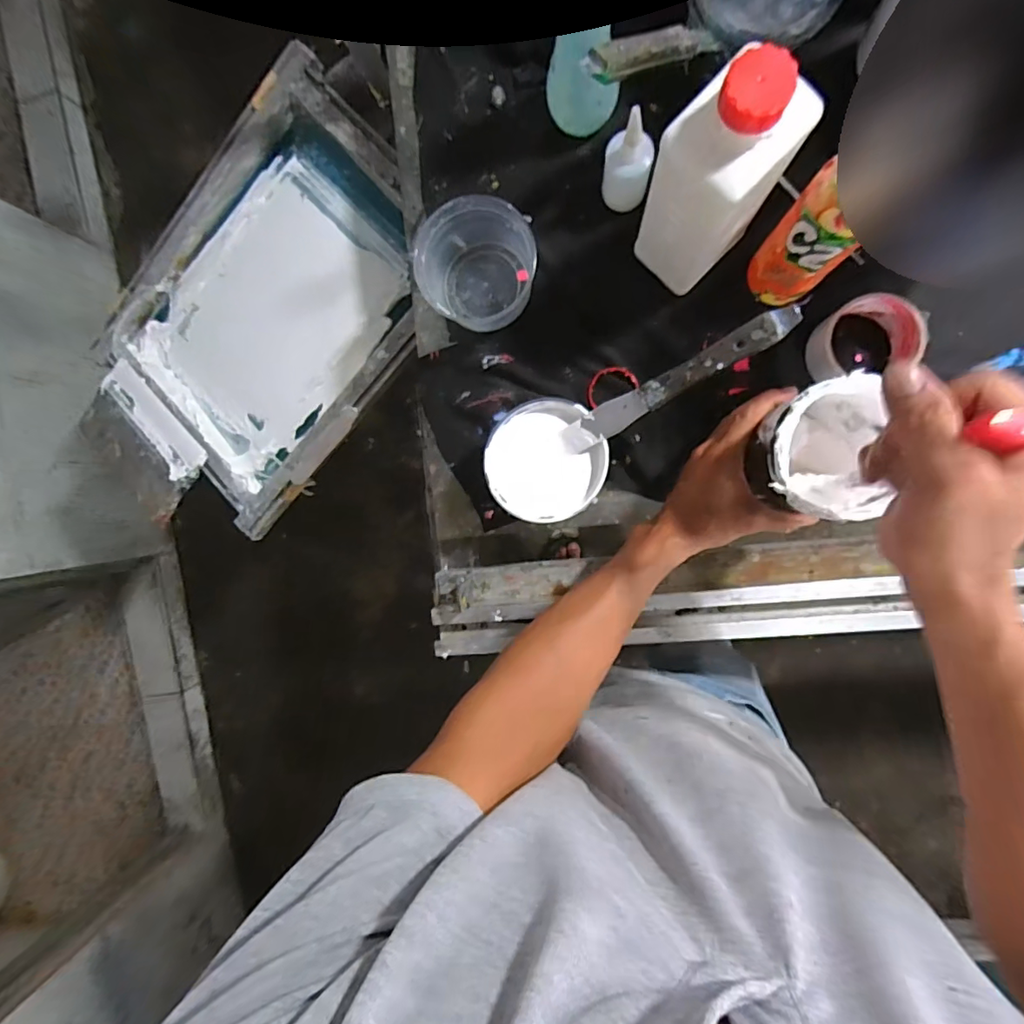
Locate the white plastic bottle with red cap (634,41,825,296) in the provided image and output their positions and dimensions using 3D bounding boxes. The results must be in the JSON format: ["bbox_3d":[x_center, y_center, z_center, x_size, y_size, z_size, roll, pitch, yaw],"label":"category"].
[{"bbox_3d":[0.162,-0.261,0.421,0.086,0.219,0.073,-45,86,7],"label":"white plastic bottle with red cap"}]

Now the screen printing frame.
[{"bbox_3d":[-0.334,-0.271,0.722,0.532,0.055,0.402,-45,86,7],"label":"screen printing frame"}]

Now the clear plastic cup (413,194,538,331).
[{"bbox_3d":[-0.034,-0.248,0.528,0.102,0.074,0.115,33,96,5],"label":"clear plastic cup"}]

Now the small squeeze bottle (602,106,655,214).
[{"bbox_3d":[0.106,-0.317,0.485,0.043,0.107,0.038,7,93,7],"label":"small squeeze bottle"}]

